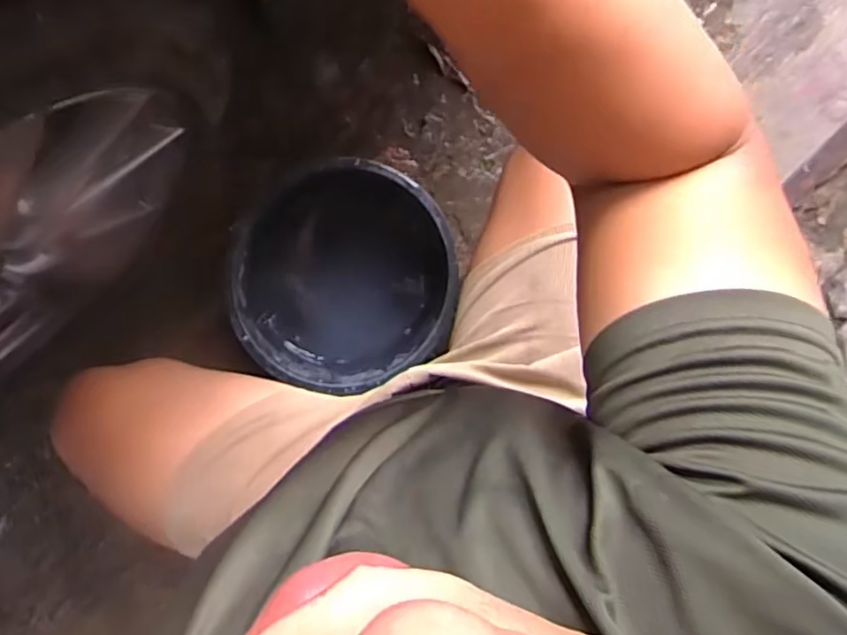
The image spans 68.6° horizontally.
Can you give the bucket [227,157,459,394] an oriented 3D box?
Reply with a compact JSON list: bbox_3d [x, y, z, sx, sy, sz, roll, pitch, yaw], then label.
[{"bbox_3d":[-0.102,-0.064,0.823,0.261,0.211,0.281,0,96,-3],"label":"bucket"}]

